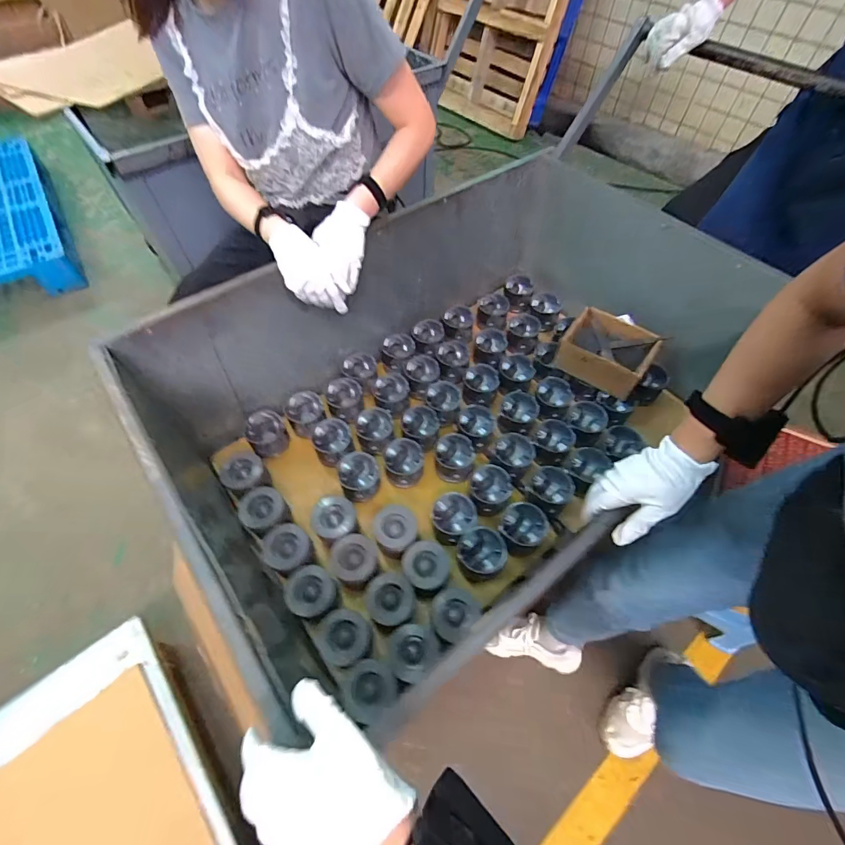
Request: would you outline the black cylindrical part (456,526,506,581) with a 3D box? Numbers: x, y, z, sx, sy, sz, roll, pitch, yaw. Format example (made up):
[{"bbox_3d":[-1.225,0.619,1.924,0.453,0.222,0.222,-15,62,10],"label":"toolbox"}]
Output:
[{"bbox_3d":[0.118,0.266,0.840,0.094,0.081,0.088,0,57,-1],"label":"black cylindrical part"}]

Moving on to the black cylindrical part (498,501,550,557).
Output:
[{"bbox_3d":[0.209,0.223,0.872,0.085,0.074,0.088,0,57,-1],"label":"black cylindrical part"}]

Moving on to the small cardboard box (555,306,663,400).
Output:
[{"bbox_3d":[0.449,-0.171,1.029,0.206,0.111,0.152,28,61,17],"label":"small cardboard box"}]

